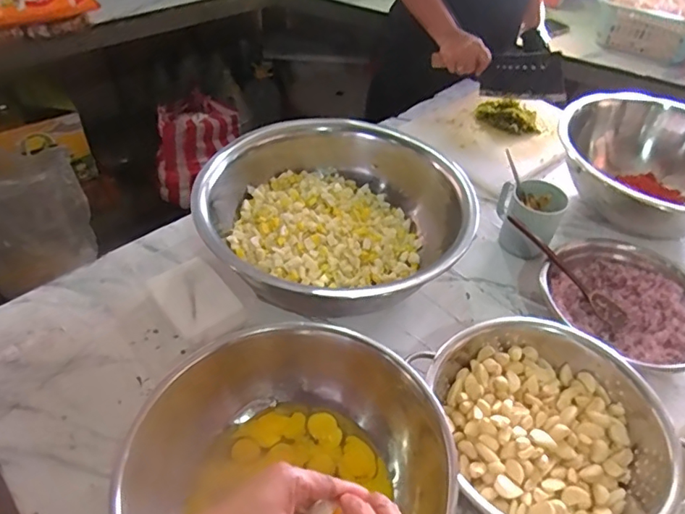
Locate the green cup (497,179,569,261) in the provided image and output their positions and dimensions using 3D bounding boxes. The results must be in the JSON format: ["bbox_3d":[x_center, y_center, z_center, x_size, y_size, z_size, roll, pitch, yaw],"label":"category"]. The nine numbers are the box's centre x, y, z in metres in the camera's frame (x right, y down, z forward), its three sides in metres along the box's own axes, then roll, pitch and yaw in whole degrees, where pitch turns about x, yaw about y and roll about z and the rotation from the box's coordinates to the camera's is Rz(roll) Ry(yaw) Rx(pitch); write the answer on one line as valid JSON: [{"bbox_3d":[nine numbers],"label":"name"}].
[{"bbox_3d":[0.298,-0.058,0.855,0.100,0.103,0.079,21,47,17],"label":"green cup"}]

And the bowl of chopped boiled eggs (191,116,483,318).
[{"bbox_3d":[-0.005,-0.059,0.813,0.352,0.148,0.391,-30,53,-30],"label":"bowl of chopped boiled eggs"}]

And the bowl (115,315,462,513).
[{"bbox_3d":[-0.032,0.221,0.550,0.262,0.126,0.295,-21,50,-24],"label":"bowl"}]

